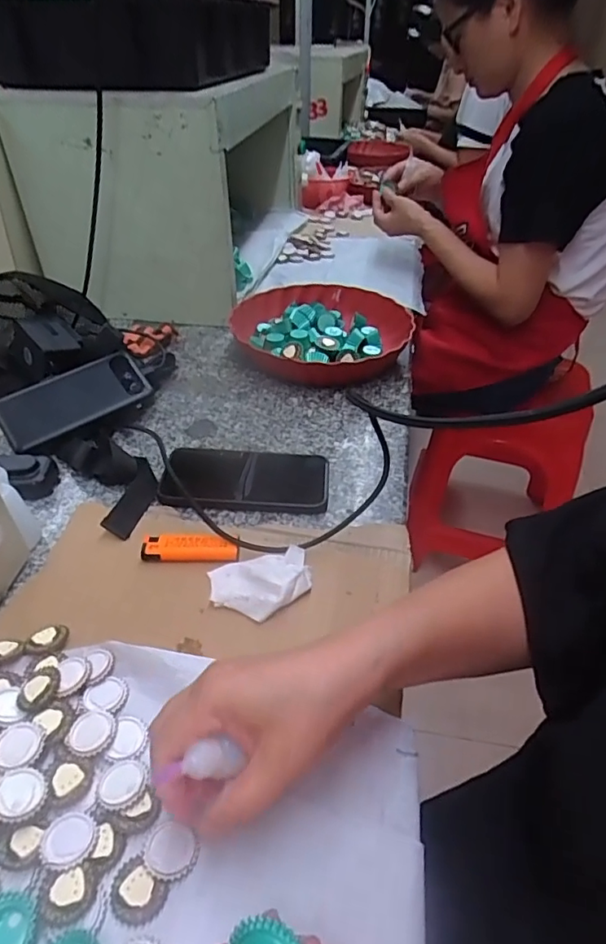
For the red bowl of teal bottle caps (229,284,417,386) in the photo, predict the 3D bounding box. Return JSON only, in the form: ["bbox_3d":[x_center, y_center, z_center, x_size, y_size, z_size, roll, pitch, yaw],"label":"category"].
[{"bbox_3d":[0.025,-0.193,0.755,0.242,0.054,0.254,15,43,16],"label":"red bowl of teal bottle caps"}]

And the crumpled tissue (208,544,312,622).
[{"bbox_3d":[-0.031,0.087,0.417,0.078,0.018,0.058,-11,42,-13],"label":"crumpled tissue"}]

